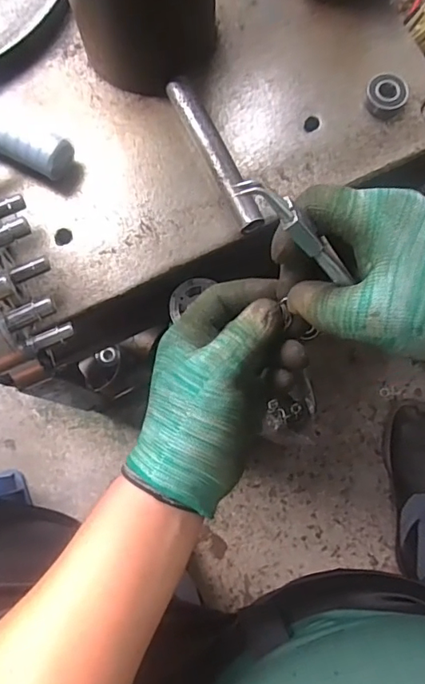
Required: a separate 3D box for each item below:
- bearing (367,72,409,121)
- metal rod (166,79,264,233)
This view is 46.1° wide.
[{"bbox_3d":[0.145,-0.206,0.417,0.035,0.014,0.032,0,78,0],"label":"bearing"},{"bbox_3d":[0.003,-0.147,0.402,0.020,0.020,0.140,-25,79,-5],"label":"metal rod"}]

